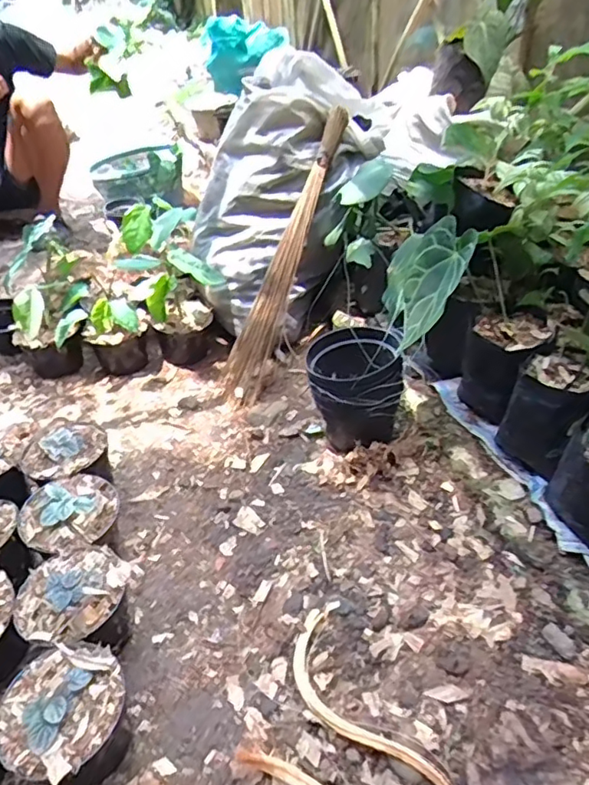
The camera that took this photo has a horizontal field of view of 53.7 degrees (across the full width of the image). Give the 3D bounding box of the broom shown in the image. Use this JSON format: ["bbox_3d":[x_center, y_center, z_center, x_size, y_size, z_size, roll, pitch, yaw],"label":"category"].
[{"bbox_3d":[-0.018,-0.306,1.332,0.124,0.696,0.101,23,6,27],"label":"broom"}]

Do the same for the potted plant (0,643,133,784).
[{"bbox_3d":[-0.277,0.401,0.711,0.144,0.112,0.144,8,38,13],"label":"potted plant"}]

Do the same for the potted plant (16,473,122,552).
[{"bbox_3d":[-0.351,0.221,0.937,0.145,0.128,0.145,0,39,0],"label":"potted plant"}]

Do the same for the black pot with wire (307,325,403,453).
[{"bbox_3d":[0.112,0.013,1.108,0.168,0.240,0.155,1,37,5],"label":"black pot with wire"}]

